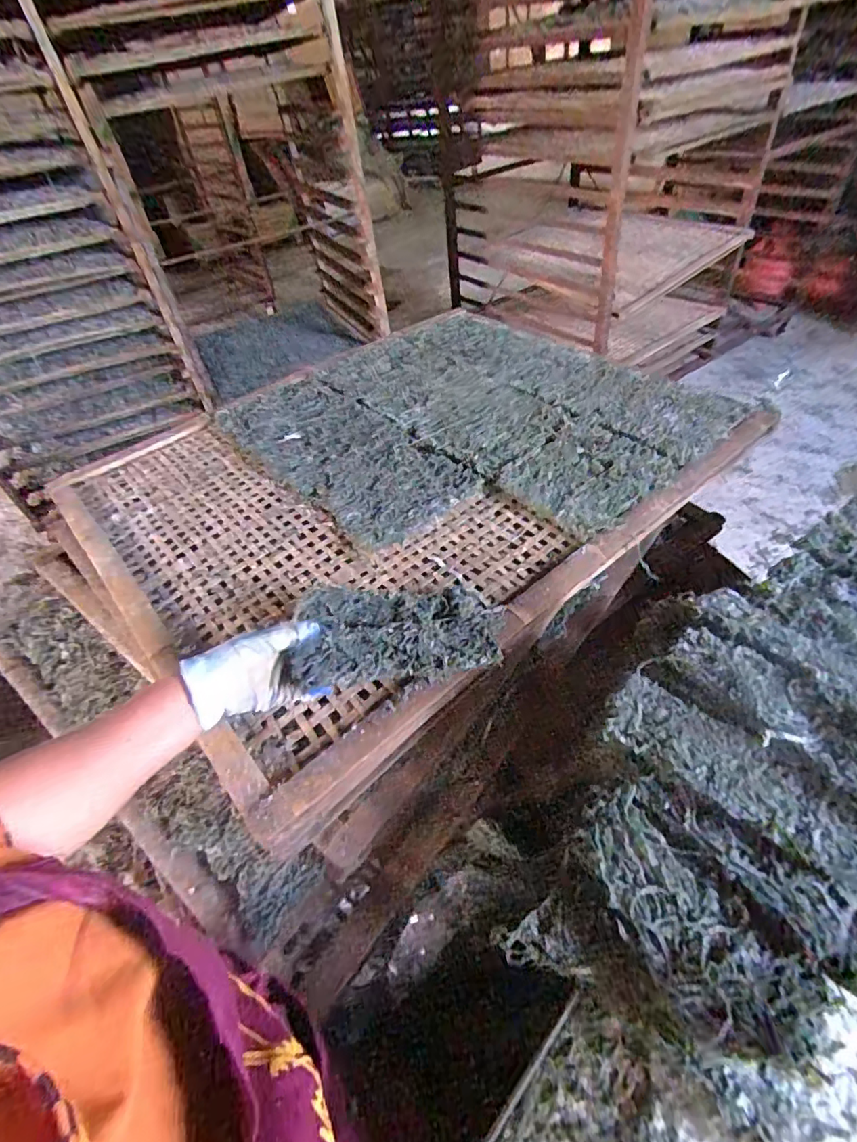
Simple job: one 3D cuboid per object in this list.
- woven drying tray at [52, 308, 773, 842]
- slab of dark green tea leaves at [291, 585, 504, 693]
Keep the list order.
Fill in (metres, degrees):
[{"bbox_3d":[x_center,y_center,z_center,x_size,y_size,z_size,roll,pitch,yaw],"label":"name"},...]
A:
[{"bbox_3d":[-0.047,-0.191,0.877,0.950,0.054,0.782,-34,50,-25],"label":"woven drying tray"},{"bbox_3d":[-0.034,0.064,0.587,0.215,0.047,0.131,-7,44,1],"label":"slab of dark green tea leaves"}]

